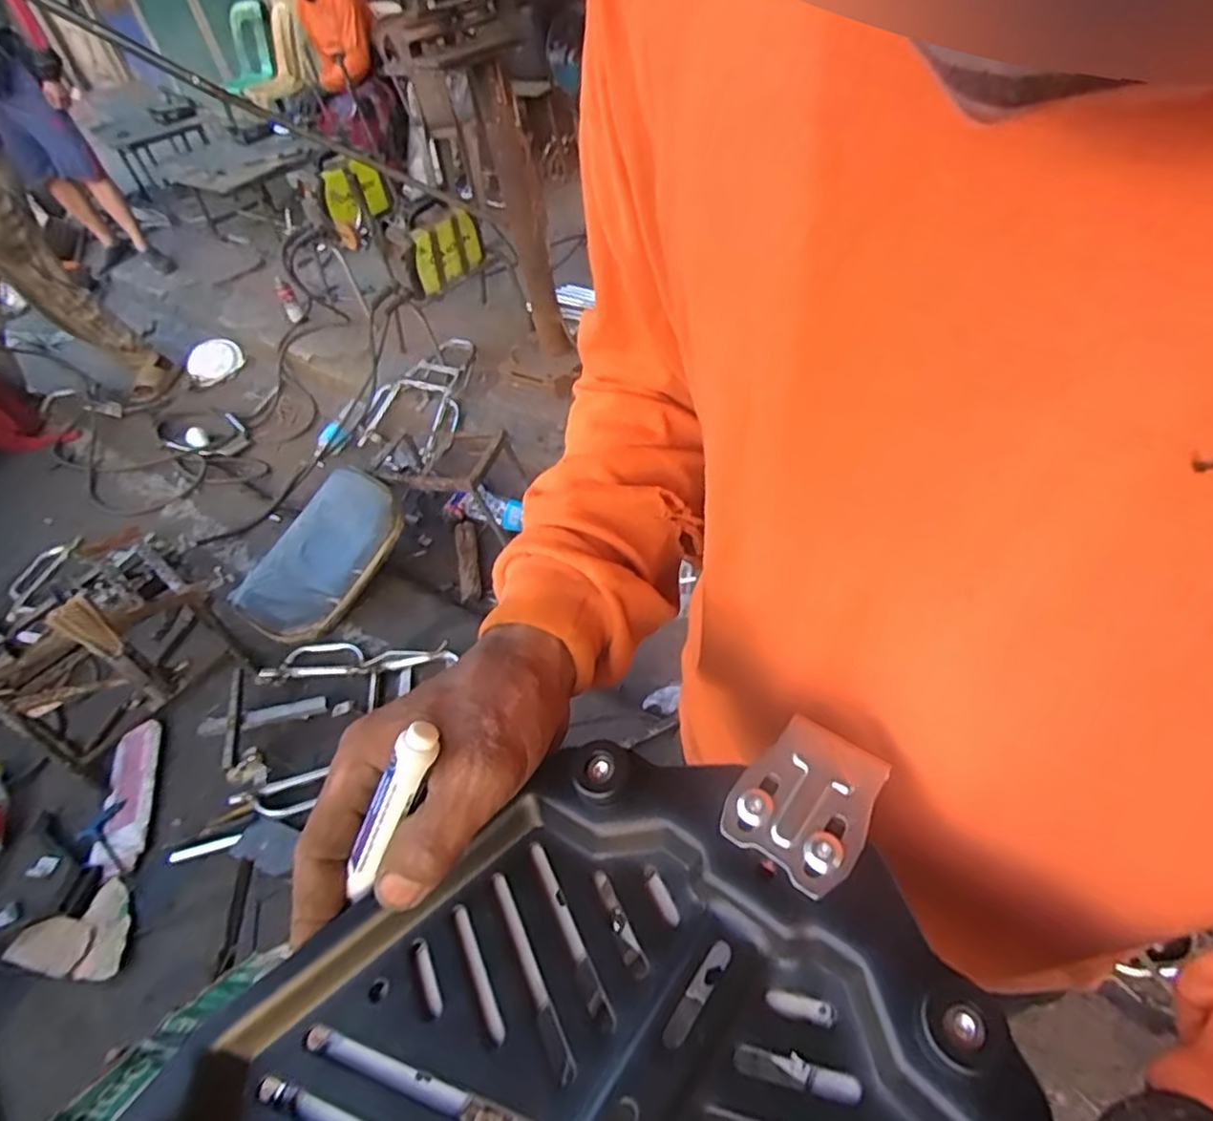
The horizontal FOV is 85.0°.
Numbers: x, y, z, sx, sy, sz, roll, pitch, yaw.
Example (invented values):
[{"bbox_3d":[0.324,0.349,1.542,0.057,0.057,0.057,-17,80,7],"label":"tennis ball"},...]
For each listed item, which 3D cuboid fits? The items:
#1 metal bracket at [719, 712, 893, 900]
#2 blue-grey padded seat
[{"bbox_3d":[0.071,0.085,0.236,0.043,0.009,0.052,29,57,31],"label":"metal bracket"},{"bbox_3d":[-0.755,-0.015,1.753,0.303,0.067,0.472,29,80,13],"label":"blue-grey padded seat"}]

